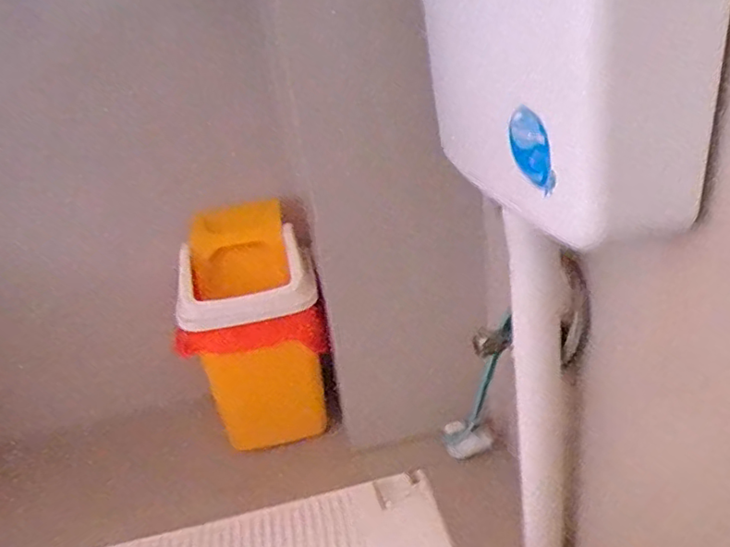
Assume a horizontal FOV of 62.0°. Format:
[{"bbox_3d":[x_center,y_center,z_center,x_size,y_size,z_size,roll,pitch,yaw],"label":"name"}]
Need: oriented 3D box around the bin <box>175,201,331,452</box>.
[{"bbox_3d":[-0.184,0.115,1.029,0.226,0.409,0.149,-17,28,-18],"label":"bin"}]

